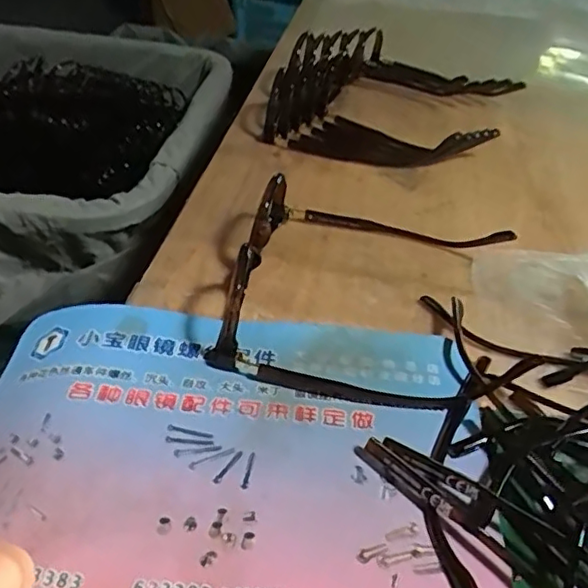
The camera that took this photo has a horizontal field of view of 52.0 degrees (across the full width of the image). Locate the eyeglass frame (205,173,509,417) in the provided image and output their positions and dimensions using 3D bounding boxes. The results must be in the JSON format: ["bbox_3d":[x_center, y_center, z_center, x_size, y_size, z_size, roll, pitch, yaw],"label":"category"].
[{"bbox_3d":[0.042,-0.014,0.336,0.151,0.041,0.162,13,42,10],"label":"eyeglass frame"}]

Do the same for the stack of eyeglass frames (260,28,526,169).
[{"bbox_3d":[0.085,-0.173,0.522,0.186,0.050,0.186,15,43,13],"label":"stack of eyeglass frames"}]

